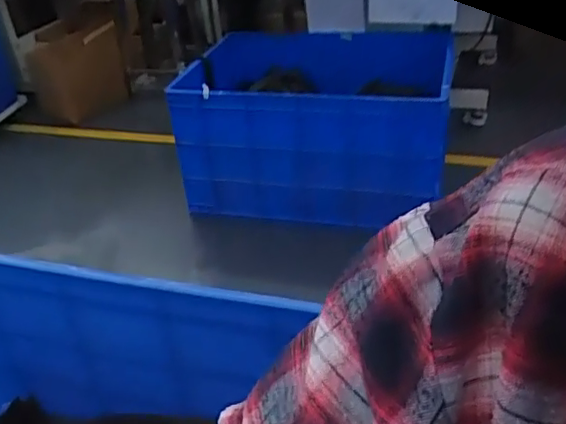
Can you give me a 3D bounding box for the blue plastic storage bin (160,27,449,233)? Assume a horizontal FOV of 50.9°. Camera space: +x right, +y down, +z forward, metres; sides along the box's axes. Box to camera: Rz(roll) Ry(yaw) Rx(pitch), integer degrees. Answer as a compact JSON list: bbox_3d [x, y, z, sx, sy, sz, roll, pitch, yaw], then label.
[{"bbox_3d":[0.103,-0.281,1.931,0.819,0.508,0.467,0,31,7],"label":"blue plastic storage bin"}]

